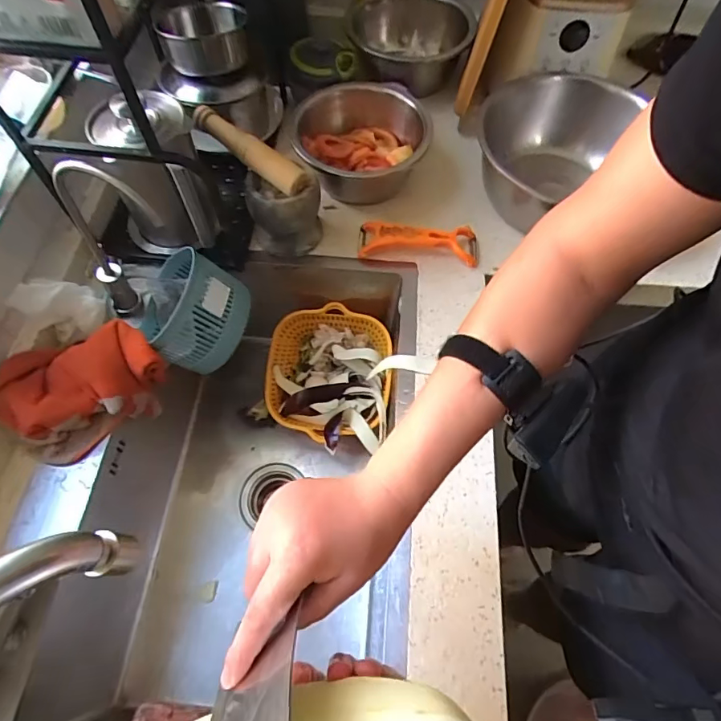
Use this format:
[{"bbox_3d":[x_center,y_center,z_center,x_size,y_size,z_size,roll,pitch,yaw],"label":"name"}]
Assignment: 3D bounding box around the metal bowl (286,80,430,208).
[{"bbox_3d":[-0.004,-0.353,0.759,0.195,0.093,0.222,-11,62,-6],"label":"metal bowl"}]

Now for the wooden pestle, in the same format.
[{"bbox_3d":[-0.144,-0.277,0.621,0.166,0.040,0.031,35,66,2],"label":"wooden pestle"}]

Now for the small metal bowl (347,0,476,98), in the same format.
[{"bbox_3d":[0.091,-0.565,0.854,0.216,0.102,0.189,1,62,0],"label":"small metal bowl"}]

